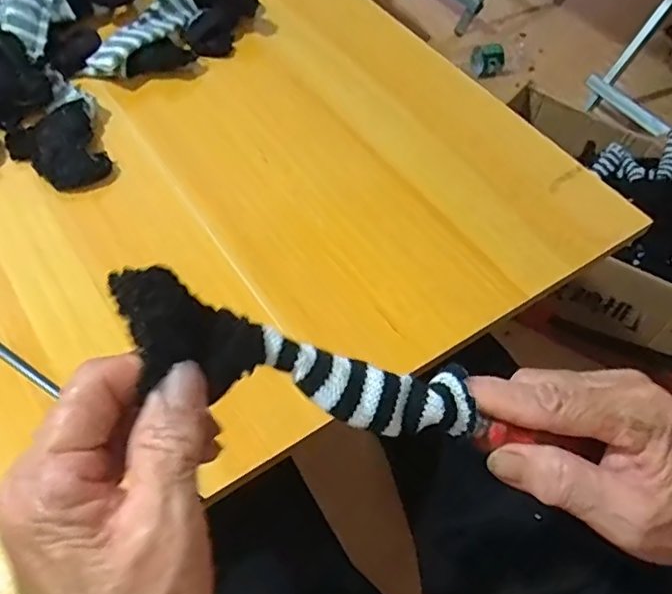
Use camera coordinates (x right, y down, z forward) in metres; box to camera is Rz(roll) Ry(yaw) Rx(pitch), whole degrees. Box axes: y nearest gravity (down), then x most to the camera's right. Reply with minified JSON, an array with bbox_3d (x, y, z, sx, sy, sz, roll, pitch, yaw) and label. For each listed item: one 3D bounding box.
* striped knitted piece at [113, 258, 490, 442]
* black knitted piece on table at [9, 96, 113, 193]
[{"bbox_3d":[-0.011,0.028,0.235,0.150,0.016,0.037,22,51,-21],"label":"striped knitted piece"},{"bbox_3d":[-0.217,-0.117,0.473,0.064,0.018,0.083,-24,59,-20],"label":"black knitted piece on table"}]

